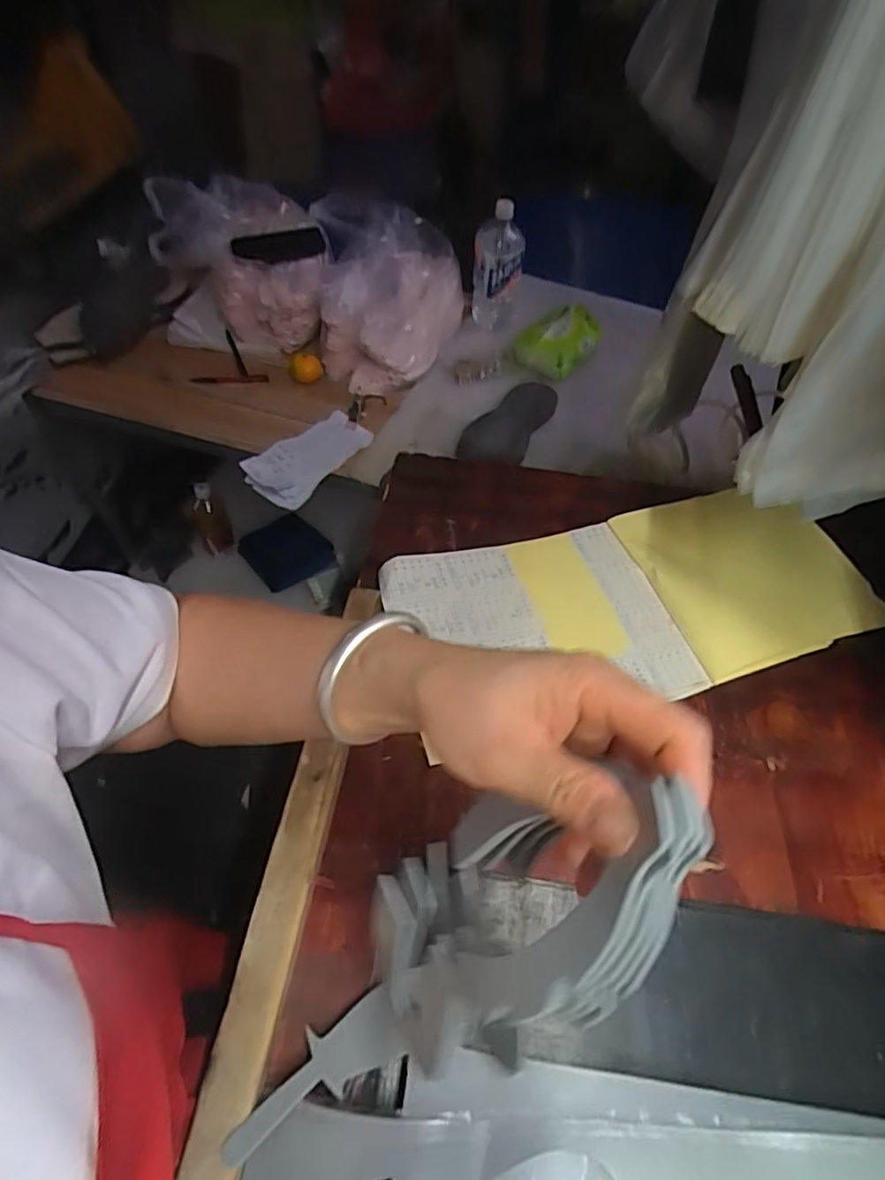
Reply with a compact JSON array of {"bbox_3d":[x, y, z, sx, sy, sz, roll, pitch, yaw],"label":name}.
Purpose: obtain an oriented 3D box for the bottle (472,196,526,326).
[{"bbox_3d":[0.103,-0.603,1.142,0.089,0.213,0.082,7,55,3],"label":"bottle"}]

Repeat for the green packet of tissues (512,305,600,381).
[{"bbox_3d":[0.216,-0.468,1.151,0.126,0.063,0.171,37,62,22],"label":"green packet of tissues"}]

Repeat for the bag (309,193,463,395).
[{"bbox_3d":[-0.098,-0.531,1.124,0.263,0.193,0.330,1,55,-1],"label":"bag"}]

